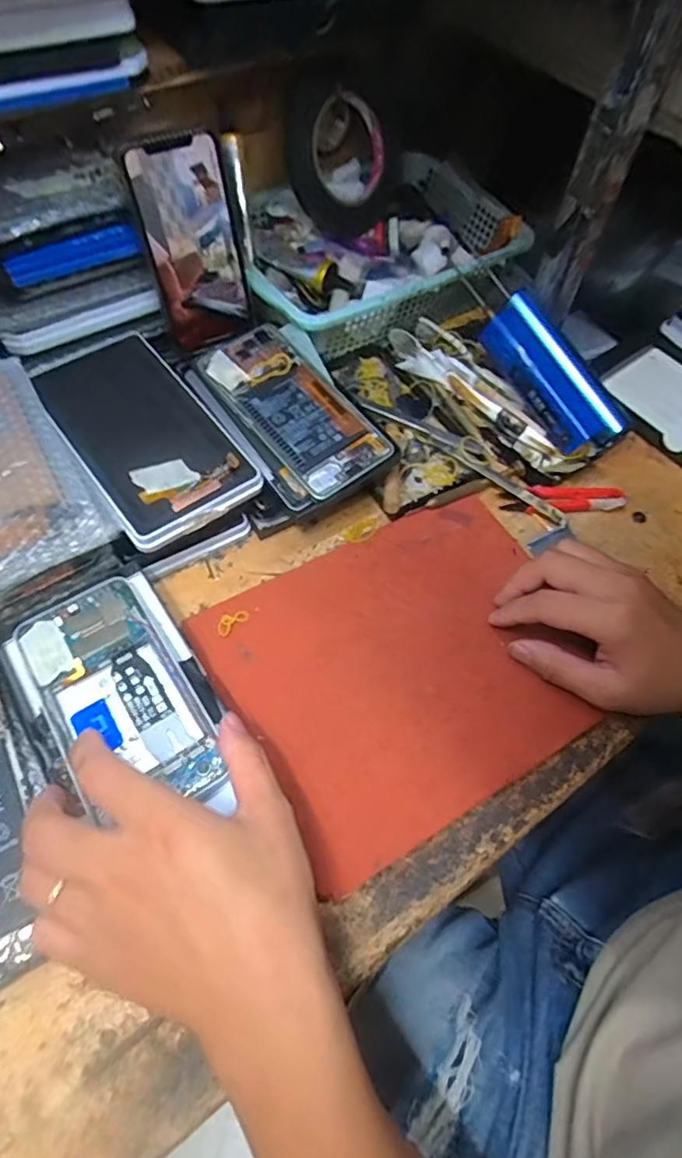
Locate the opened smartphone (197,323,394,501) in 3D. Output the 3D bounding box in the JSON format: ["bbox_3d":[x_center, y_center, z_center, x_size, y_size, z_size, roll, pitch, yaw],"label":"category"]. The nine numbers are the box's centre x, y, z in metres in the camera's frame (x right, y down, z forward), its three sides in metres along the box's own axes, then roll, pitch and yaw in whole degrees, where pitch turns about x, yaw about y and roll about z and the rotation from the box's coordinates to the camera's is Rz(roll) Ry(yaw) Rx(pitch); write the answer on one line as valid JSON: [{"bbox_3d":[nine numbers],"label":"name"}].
[{"bbox_3d":[-0.037,-0.132,0.445,0.073,0.006,0.159,-37,75,-14],"label":"opened smartphone"}]

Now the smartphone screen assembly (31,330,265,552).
[{"bbox_3d":[-0.148,-0.113,0.429,0.101,0.014,0.186,-33,74,-21],"label":"smartphone screen assembly"}]

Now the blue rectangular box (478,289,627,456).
[{"bbox_3d":[0.178,-0.173,0.500,0.055,0.045,0.146,-35,87,-21],"label":"blue rectangular box"}]

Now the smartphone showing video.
[{"bbox_3d":[-0.112,-0.253,0.444,0.076,0.140,0.011,-24,50,-12],"label":"smartphone showing video"}]

